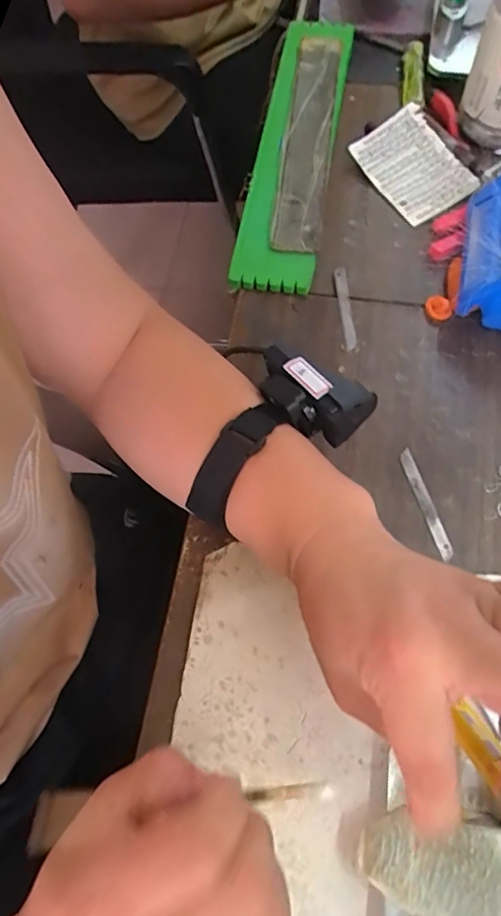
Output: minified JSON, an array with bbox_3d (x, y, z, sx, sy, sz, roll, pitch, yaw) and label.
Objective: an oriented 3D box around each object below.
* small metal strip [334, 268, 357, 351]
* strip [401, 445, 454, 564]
[{"bbox_3d":[0.077,-0.124,0.439,0.010,0.004,0.078,-4,67,1],"label":"small metal strip"},{"bbox_3d":[0.122,0.031,0.375,0.010,0.006,0.081,-14,67,-3],"label":"strip"}]

